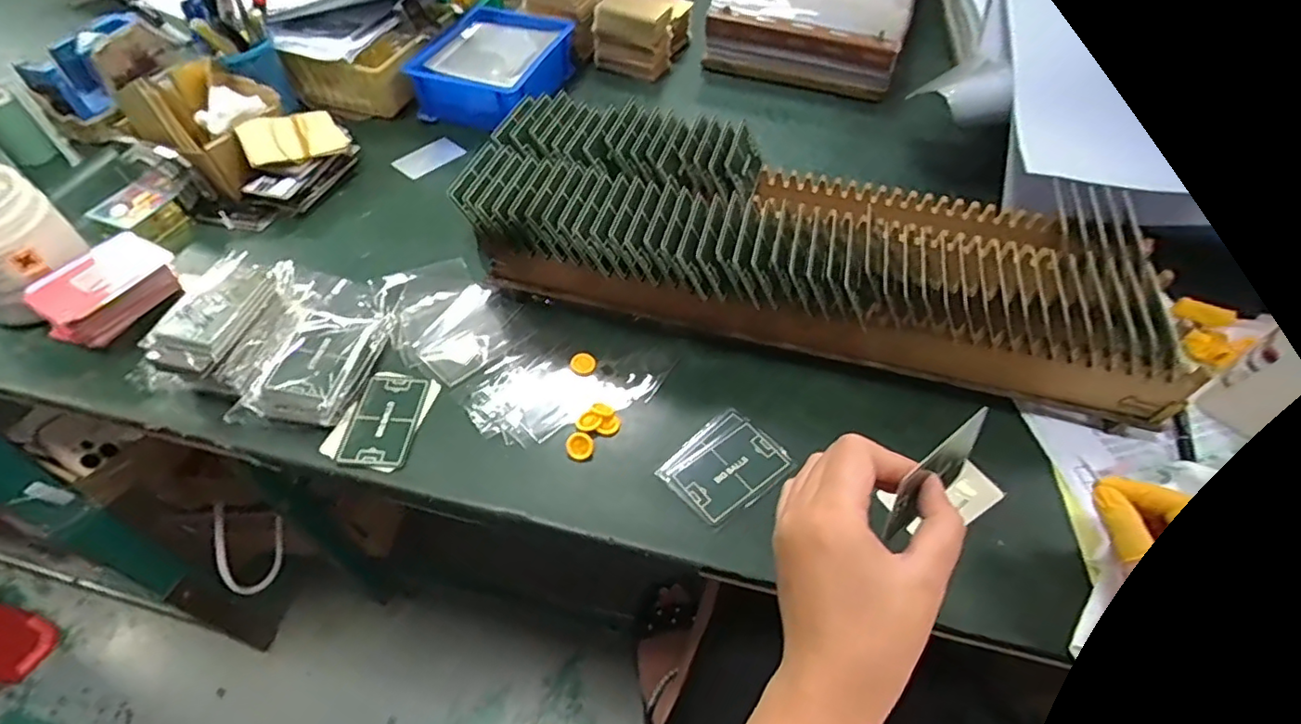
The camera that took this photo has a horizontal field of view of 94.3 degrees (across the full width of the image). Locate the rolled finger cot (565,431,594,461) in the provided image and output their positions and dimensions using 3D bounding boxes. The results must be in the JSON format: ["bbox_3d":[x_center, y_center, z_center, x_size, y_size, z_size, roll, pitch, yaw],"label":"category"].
[{"bbox_3d":[-0.055,0.065,0.470,0.021,0.005,0.021,0,88,-2],"label":"rolled finger cot"}]

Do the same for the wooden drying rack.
[{"bbox_3d":[0.135,-0.098,0.540,0.582,0.107,0.189,13,52,7],"label":"wooden drying rack"}]

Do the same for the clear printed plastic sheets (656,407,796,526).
[{"bbox_3d":[0.057,0.079,0.466,0.085,0.008,0.073,-34,60,-25],"label":"clear printed plastic sheets"}]

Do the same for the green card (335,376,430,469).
[{"bbox_3d":[-0.211,0.045,0.479,0.051,0.004,0.082,4,52,1],"label":"green card"}]

